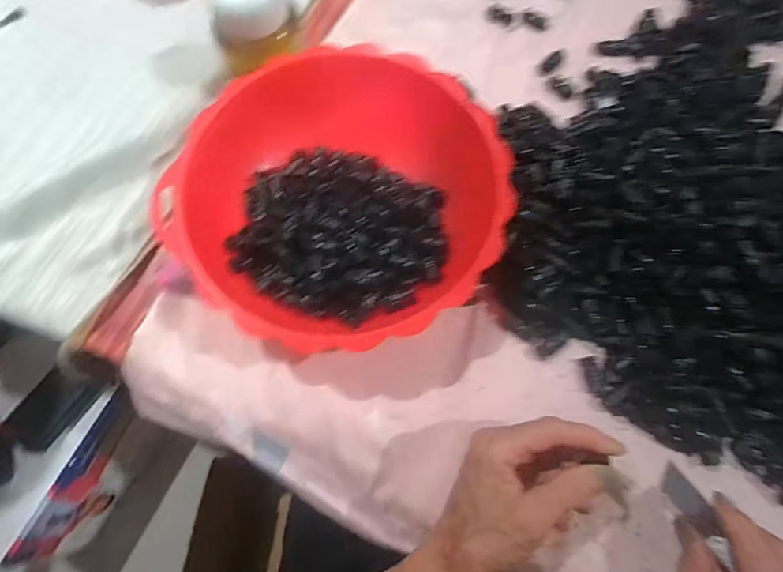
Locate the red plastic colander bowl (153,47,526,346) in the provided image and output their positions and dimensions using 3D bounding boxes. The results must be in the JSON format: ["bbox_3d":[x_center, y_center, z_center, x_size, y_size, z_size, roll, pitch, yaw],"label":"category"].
[{"bbox_3d":[-0.038,-0.065,0.376,0.240,0.073,0.235,0,73,0],"label":"red plastic colander bowl"}]

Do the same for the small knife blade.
[{"bbox_3d":[0.193,0.139,0.302,0.016,0.009,0.047,-34,77,-9],"label":"small knife blade"}]

